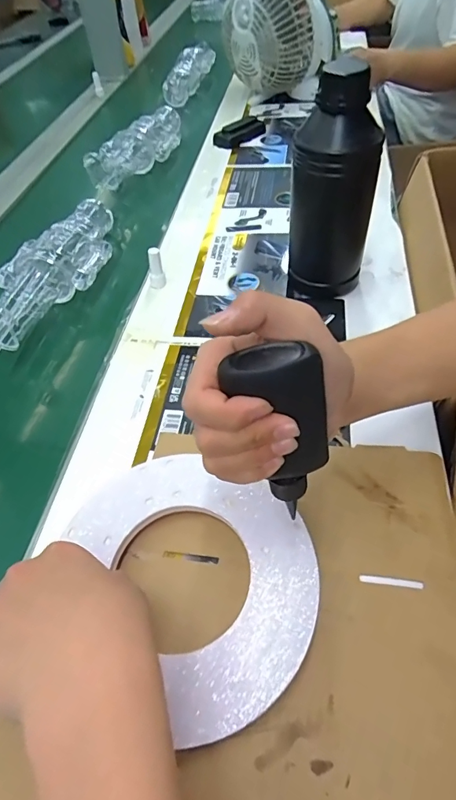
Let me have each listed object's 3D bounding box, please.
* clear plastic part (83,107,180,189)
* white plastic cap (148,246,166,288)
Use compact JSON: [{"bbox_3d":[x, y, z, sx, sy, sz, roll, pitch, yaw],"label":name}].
[{"bbox_3d":[-0.150,-0.443,0.768,0.098,0.073,0.273,30,61,22],"label":"clear plastic part"},{"bbox_3d":[-0.090,-0.162,0.538,0.019,0.051,0.019,-1,54,2],"label":"white plastic cap"}]

